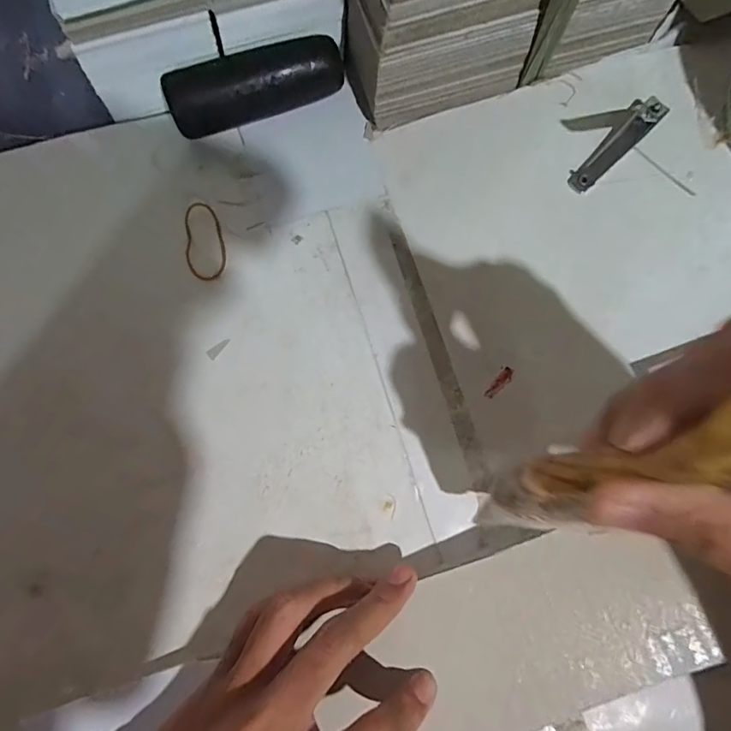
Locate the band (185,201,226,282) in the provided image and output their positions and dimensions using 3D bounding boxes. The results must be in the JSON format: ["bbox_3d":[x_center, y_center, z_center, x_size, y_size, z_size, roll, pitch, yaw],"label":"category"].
[{"bbox_3d":[-0.097,-0.075,0.293,0.023,0.004,0.050,-7,78,-7],"label":"band"}]

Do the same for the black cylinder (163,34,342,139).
[{"bbox_3d":[-0.066,-0.169,0.301,0.104,0.035,0.031,-23,78,-3],"label":"black cylinder"}]

